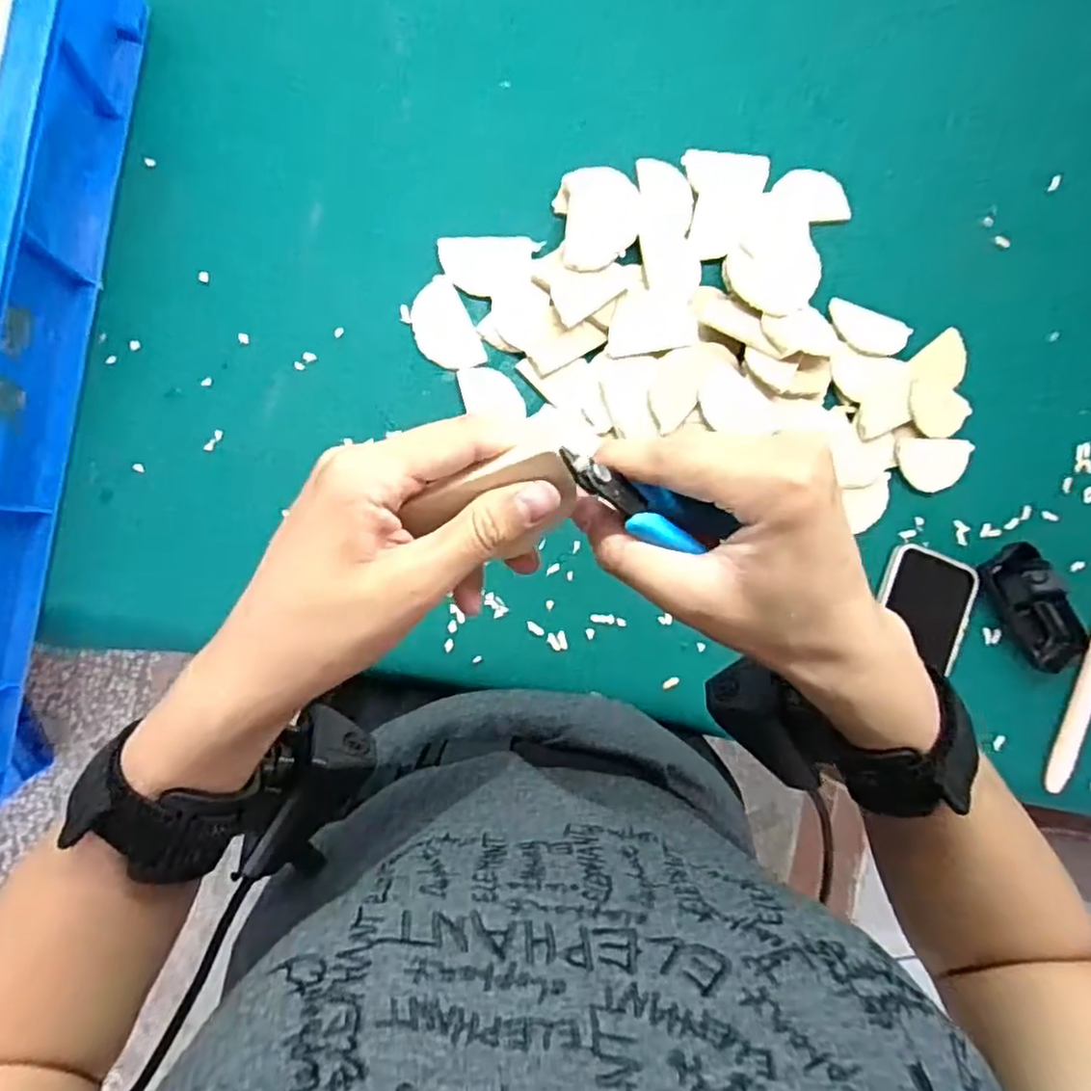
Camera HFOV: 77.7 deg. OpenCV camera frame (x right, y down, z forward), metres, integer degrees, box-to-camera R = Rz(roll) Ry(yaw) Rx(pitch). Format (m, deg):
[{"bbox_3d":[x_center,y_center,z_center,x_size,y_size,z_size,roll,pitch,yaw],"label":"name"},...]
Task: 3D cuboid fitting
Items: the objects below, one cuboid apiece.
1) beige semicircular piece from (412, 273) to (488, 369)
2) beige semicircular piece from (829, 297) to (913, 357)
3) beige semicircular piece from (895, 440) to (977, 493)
[{"bbox_3d":[-0.077,-0.166,0.514,0.043,0.004,0.070,-25,93,-8],"label":"beige semicircular piece"},{"bbox_3d":[0.263,-0.175,0.554,0.067,0.008,0.036,22,86,-7],"label":"beige semicircular piece"},{"bbox_3d":[0.325,-0.068,0.568,0.069,0.010,0.043,-2,90,-8],"label":"beige semicircular piece"}]

